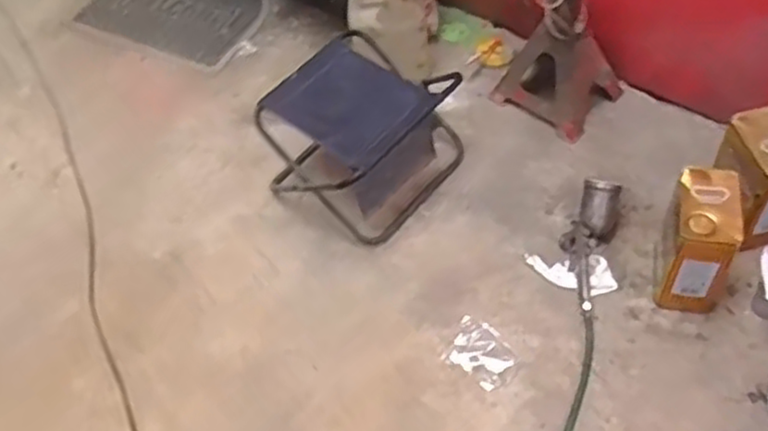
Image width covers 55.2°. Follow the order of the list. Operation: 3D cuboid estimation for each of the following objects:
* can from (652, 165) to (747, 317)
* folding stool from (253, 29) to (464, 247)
[{"bbox_3d":[0.605,0.052,1.427,0.129,0.244,0.179,-1,55,5],"label":"can"},{"bbox_3d":[-0.045,-0.199,1.642,0.326,0.276,0.373,30,62,23],"label":"folding stool"}]

